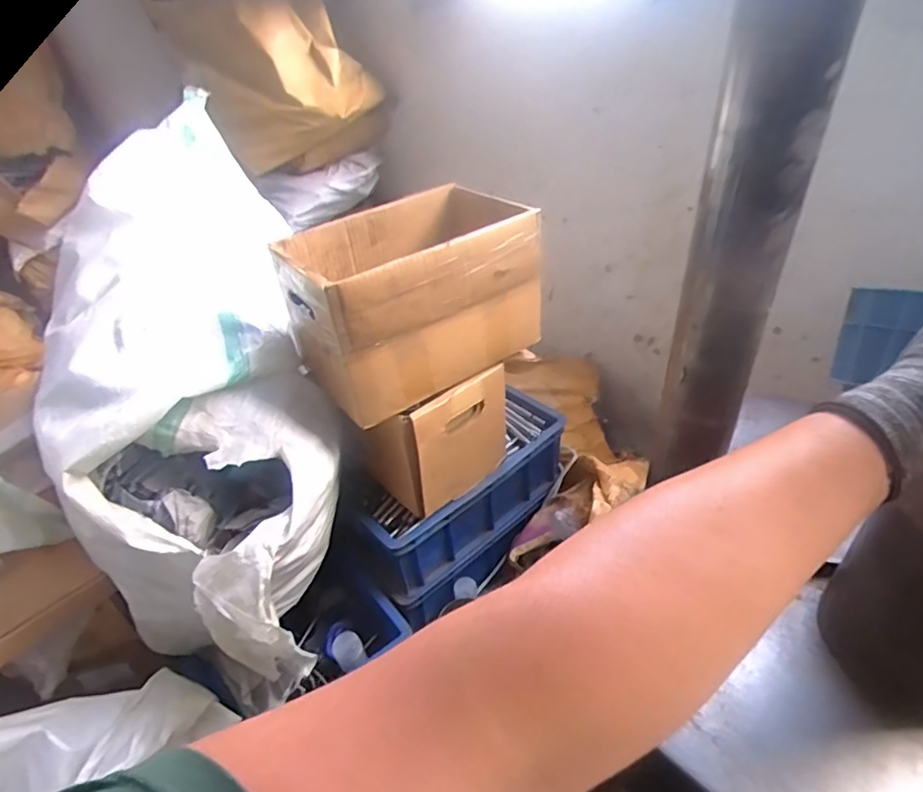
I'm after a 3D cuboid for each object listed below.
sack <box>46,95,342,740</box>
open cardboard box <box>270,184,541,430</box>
[{"bbox_3d":[-0.402,-0.056,0.824,0.351,0.328,0.853,-14,64,-12],"label":"sack"},{"bbox_3d":[-0.057,-0.141,0.756,0.329,0.192,0.200,-25,42,-24],"label":"open cardboard box"}]

